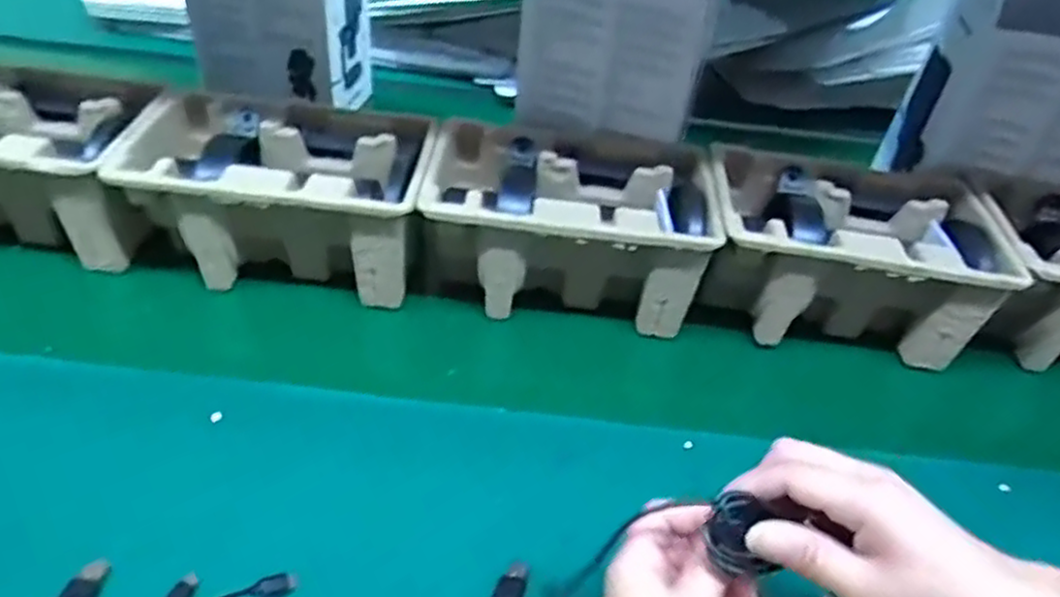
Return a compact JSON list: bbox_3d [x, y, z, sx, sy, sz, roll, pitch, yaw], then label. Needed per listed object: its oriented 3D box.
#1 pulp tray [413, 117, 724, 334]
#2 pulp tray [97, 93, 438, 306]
[{"bbox_3d":[0.031,-0.057,0.614,0.218,0.113,0.144,8,41,1],"label":"pulp tray"},{"bbox_3d":[-0.198,-0.082,0.604,0.233,0.102,0.141,5,41,-2],"label":"pulp tray"}]

